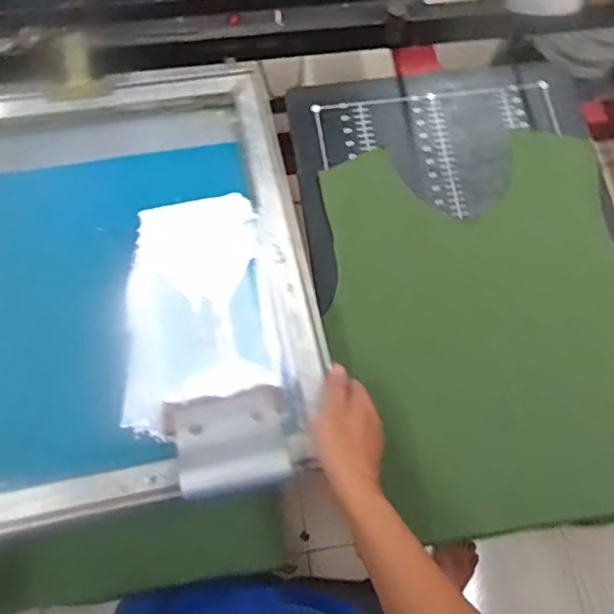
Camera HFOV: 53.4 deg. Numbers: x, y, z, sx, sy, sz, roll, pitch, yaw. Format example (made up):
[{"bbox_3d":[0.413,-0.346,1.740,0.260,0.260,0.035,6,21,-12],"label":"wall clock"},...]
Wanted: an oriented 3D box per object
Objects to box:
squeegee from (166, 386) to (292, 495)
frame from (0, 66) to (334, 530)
[{"bbox_3d":[-0.074,0.130,0.600,0.118,0.029,0.111,-12,46,-8],"label":"squeegee"},{"bbox_3d":[-0.212,-0.041,0.668,0.407,0.049,0.513,-10,65,-7],"label":"frame"}]

